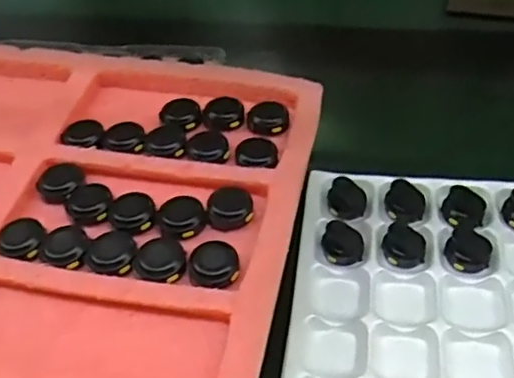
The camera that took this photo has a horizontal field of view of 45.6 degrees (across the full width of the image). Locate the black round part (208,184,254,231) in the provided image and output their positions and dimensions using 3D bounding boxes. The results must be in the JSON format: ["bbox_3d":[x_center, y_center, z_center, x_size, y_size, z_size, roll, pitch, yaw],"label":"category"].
[{"bbox_3d":[-0.017,0.012,0.391,0.028,0.008,0.031,-3,44,1],"label":"black round part"}]

